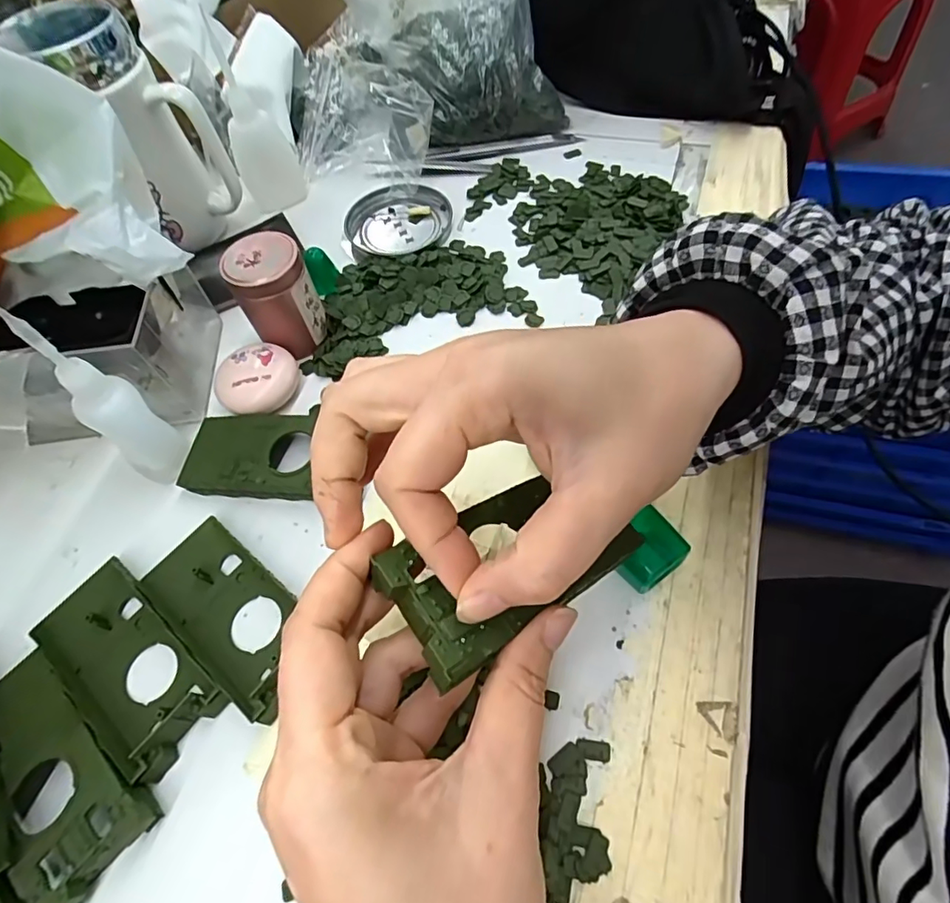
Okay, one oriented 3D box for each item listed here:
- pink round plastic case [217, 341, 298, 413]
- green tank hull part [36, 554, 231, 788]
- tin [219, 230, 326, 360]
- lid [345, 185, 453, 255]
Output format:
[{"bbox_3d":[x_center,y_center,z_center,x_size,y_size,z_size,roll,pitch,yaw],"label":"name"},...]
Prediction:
[{"bbox_3d":[-0.131,-0.043,0.323,0.048,0.019,0.039,-42,65,-18],"label":"pink round plastic case"},{"bbox_3d":[-0.162,0.098,0.249,0.103,0.016,0.047,35,68,21],"label":"green tank hull part"},{"bbox_3d":[-0.121,-0.095,0.326,0.043,0.060,0.039,-28,62,-11],"label":"tin"},{"bbox_3d":[-0.060,-0.176,0.407,0.077,0.014,0.077,-2,60,3],"label":"lid"}]

